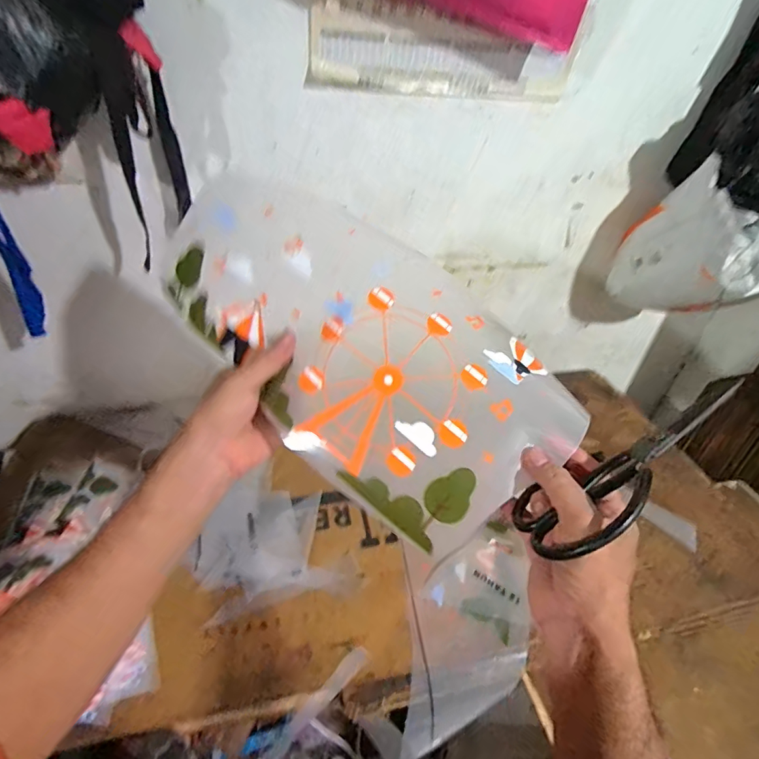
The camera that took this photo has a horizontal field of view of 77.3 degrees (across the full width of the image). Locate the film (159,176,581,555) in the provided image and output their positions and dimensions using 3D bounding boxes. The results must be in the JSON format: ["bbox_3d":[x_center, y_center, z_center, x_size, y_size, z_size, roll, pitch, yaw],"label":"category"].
[{"bbox_3d":[-0.036,-0.034,0.414,0.379,0.054,0.181,36,86,15],"label":"film"}]

